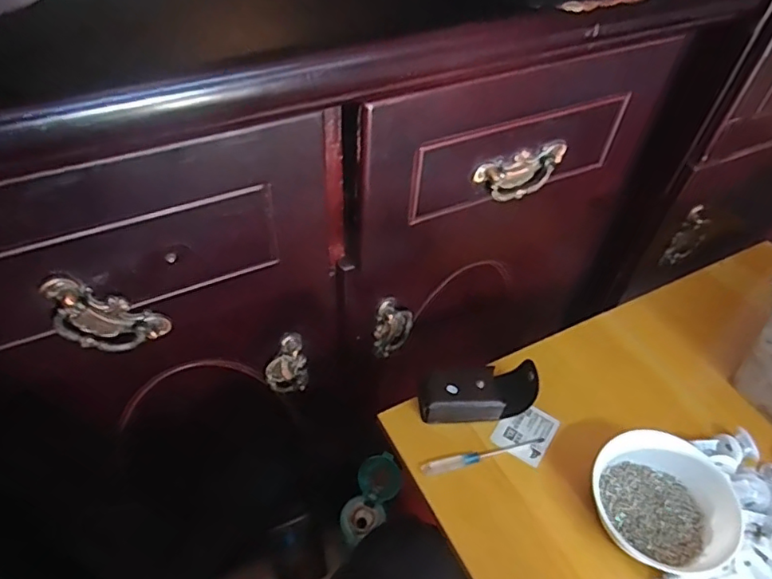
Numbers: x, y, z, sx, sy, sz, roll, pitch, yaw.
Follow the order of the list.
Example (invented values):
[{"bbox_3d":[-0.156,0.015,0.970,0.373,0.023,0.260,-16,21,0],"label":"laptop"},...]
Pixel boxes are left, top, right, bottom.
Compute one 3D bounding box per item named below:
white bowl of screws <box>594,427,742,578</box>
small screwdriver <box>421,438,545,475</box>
[{"bbox_3d":[0.235,0.184,0.477,0.109,0.051,0.112,3,50,-3],"label":"white bowl of screws"},{"bbox_3d":[0.091,0.153,0.514,0.120,0.007,0.014,-9,51,-12],"label":"small screwdriver"}]

